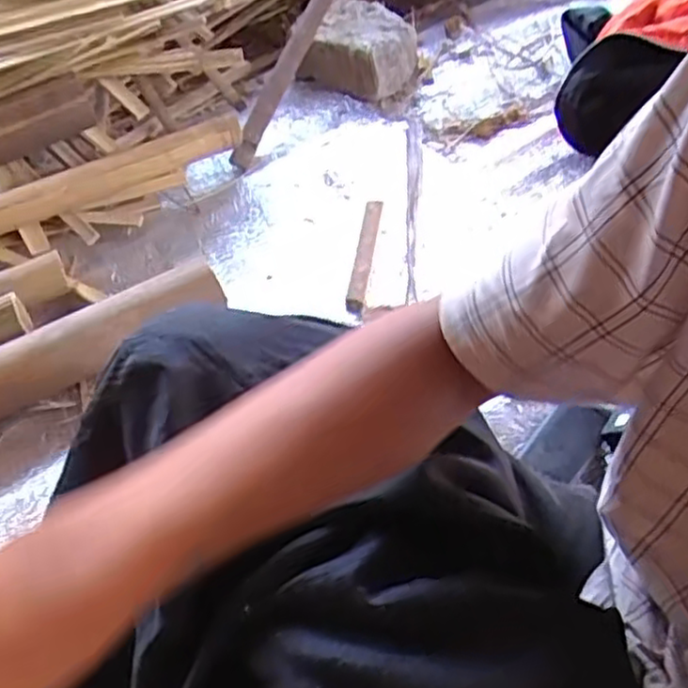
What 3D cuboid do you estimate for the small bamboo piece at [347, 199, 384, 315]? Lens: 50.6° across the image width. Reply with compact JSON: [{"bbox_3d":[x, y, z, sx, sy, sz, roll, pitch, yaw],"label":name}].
[{"bbox_3d":[0.024,-0.109,0.874,0.022,0.012,0.190,5,48,8],"label":"small bamboo piece"}]

